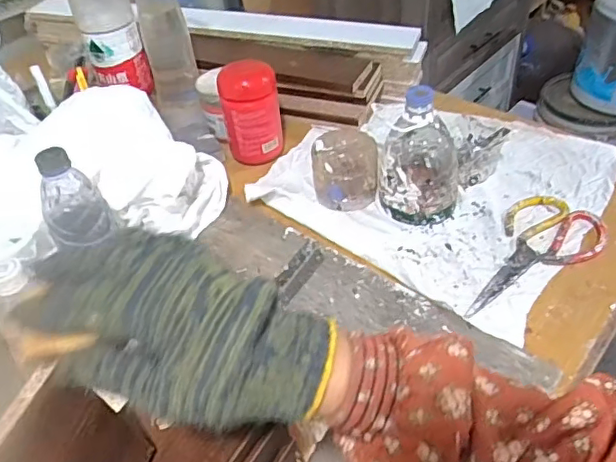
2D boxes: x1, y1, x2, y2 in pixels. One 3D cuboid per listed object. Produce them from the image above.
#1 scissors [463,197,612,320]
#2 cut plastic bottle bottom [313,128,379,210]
[{"bbox_3d":[0.269,0.033,0.684,0.114,0.012,0.250,30,48,25],"label":"scissors"},{"bbox_3d":[0.050,-0.091,0.779,0.084,0.073,0.088,-2,42,6],"label":"cut plastic bottle bottom"}]

